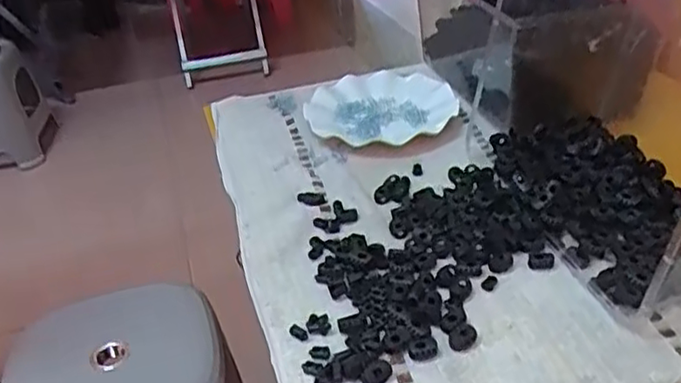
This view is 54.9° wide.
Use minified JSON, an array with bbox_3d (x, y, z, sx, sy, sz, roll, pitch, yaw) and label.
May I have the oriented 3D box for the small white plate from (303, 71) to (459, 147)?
[{"bbox_3d":[0.040,-0.104,0.783,0.170,0.030,0.159,-4,33,3],"label":"small white plate"}]

